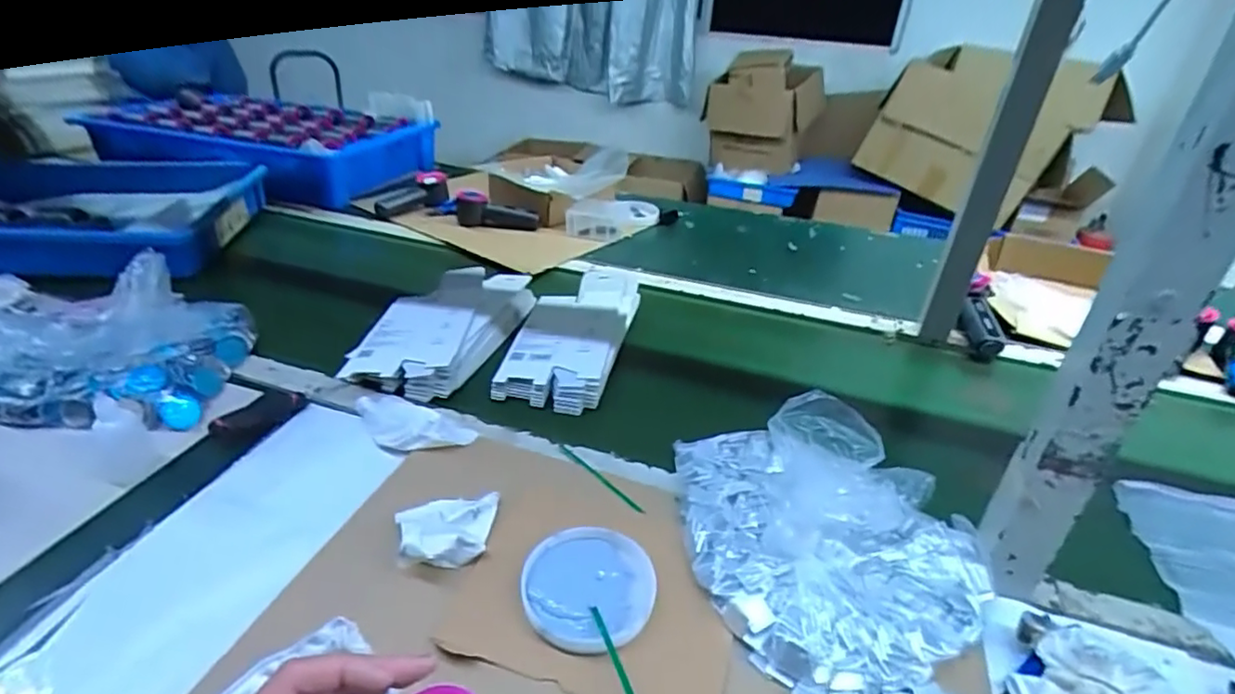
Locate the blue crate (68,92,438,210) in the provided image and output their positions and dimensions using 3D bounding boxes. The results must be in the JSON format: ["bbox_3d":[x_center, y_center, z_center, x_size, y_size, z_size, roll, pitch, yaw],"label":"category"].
[{"bbox_3d":[-0.752,-0.462,1.379,0.584,0.151,0.431,7,31,13],"label":"blue crate"}]

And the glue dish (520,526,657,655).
[{"bbox_3d":[-0.021,0.184,0.470,0.099,0.018,0.102,3,31,-2],"label":"glue dish"}]

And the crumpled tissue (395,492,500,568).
[{"bbox_3d":[-0.137,0.148,0.508,0.081,0.032,0.068,-9,34,-21],"label":"crumpled tissue"}]

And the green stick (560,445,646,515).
[{"bbox_3d":[-0.015,0.125,0.586,0.008,0.004,0.122,-22,39,-36],"label":"green stick"}]

